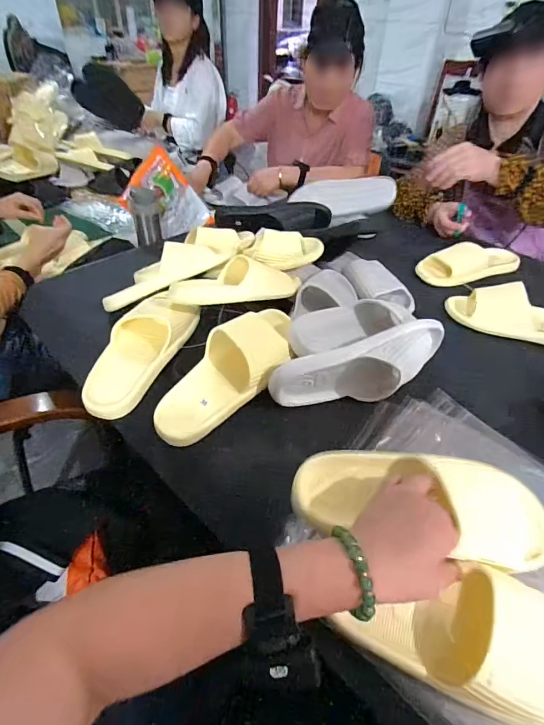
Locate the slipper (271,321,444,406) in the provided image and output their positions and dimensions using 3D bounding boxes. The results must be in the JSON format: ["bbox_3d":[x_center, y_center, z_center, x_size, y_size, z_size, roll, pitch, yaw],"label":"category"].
[{"bbox_3d":[0.134,0.013,0.543,0.269,0.093,0.073,-15,45,-18],"label":"slipper"}]

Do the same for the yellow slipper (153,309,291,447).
[{"bbox_3d":[-0.057,0.009,0.553,0.096,0.074,0.260,32,69,29],"label":"yellow slipper"}]

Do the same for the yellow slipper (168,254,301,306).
[{"bbox_3d":[-0.060,-0.143,0.654,0.215,0.061,0.084,-8,43,-11],"label":"yellow slipper"}]

